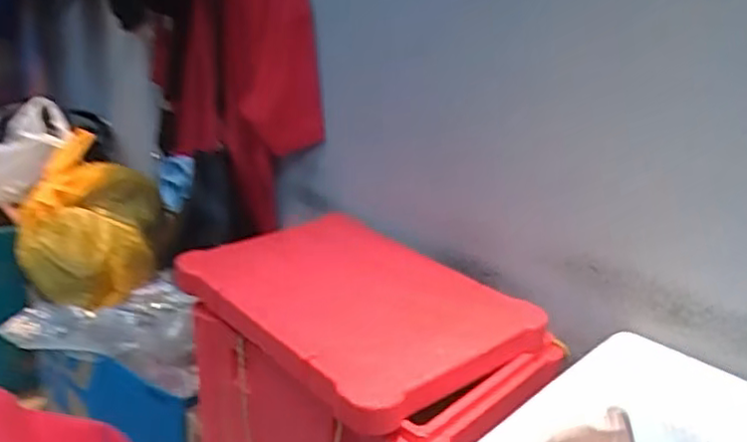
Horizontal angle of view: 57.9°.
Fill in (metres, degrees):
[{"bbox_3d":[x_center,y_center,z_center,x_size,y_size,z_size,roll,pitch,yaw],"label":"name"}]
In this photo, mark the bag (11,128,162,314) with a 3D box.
[{"bbox_3d":[-0.553,-0.005,1.314,0.248,0.219,0.301,-3,24,-22],"label":"bag"}]

